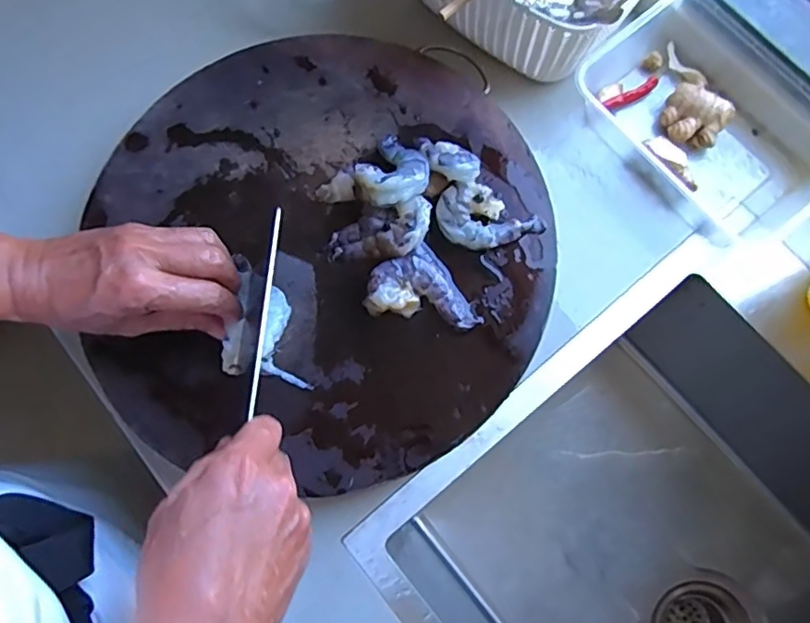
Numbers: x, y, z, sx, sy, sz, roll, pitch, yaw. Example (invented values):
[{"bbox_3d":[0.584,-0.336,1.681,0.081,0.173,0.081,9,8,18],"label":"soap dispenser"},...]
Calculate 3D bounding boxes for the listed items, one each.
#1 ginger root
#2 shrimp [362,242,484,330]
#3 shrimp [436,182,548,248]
[{"bbox_3d":[0.254,-0.171,0.499,0.053,0.020,0.045,35,81,8],"label":"ginger root"},{"bbox_3d":[0.010,-0.007,0.434,0.068,0.020,0.074,-31,79,-5],"label":"shrimp"},{"bbox_3d":[0.068,-0.073,0.447,0.083,0.019,0.047,0,78,2],"label":"shrimp"}]

